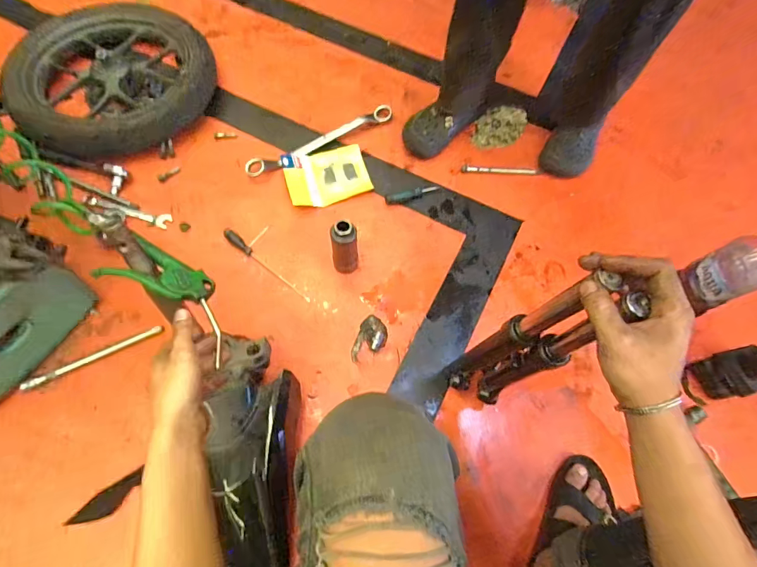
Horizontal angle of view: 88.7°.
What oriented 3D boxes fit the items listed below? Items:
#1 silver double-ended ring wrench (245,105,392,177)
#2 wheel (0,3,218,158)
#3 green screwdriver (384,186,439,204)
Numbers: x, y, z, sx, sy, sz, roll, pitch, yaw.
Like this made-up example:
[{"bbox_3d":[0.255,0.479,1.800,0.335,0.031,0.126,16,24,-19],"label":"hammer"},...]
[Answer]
[{"bbox_3d":[-0.140,-0.368,0.970,0.408,0.034,0.051,-30,70,-15],"label":"silver double-ended ring wrench"},{"bbox_3d":[-0.649,-0.518,0.962,0.450,0.080,0.415,1,66,-2],"label":"wheel"},{"bbox_3d":[0.080,-0.208,0.907,0.127,0.018,0.022,-11,67,-8],"label":"green screwdriver"}]

